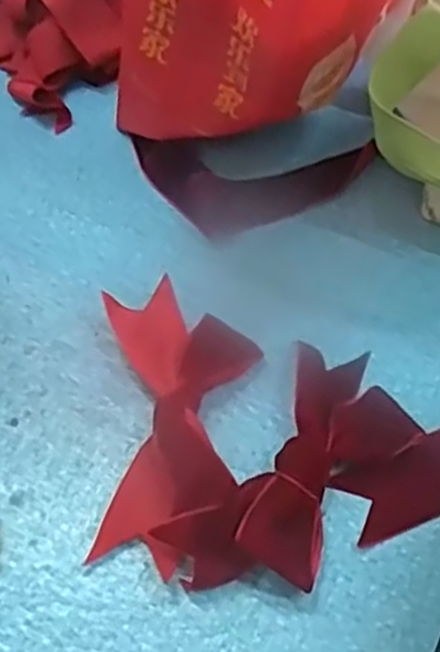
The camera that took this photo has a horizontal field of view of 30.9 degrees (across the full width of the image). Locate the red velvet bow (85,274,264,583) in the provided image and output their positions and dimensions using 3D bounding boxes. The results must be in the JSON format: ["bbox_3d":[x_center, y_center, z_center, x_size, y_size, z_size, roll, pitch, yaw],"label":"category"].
[{"bbox_3d":[-0.021,0.043,0.401,0.076,0.020,0.155,-2,51,1],"label":"red velvet bow"}]

